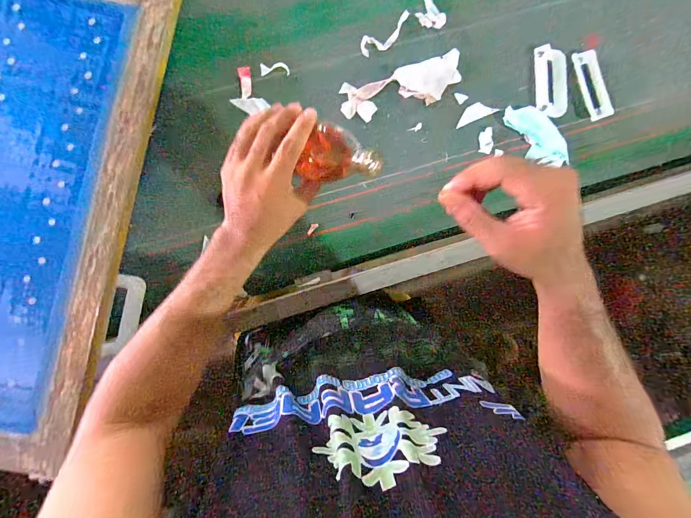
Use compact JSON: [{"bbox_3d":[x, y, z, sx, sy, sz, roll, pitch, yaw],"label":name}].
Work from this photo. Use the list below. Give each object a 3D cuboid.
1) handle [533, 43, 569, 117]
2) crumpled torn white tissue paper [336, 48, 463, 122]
[{"bbox_3d":[0.365,-0.314,0.602,0.055,0.028,0.119,-4,90,-6],"label":"handle"},{"bbox_3d":[0.099,-0.296,0.588,0.216,0.018,0.074,-21,91,-6],"label":"crumpled torn white tissue paper"}]

